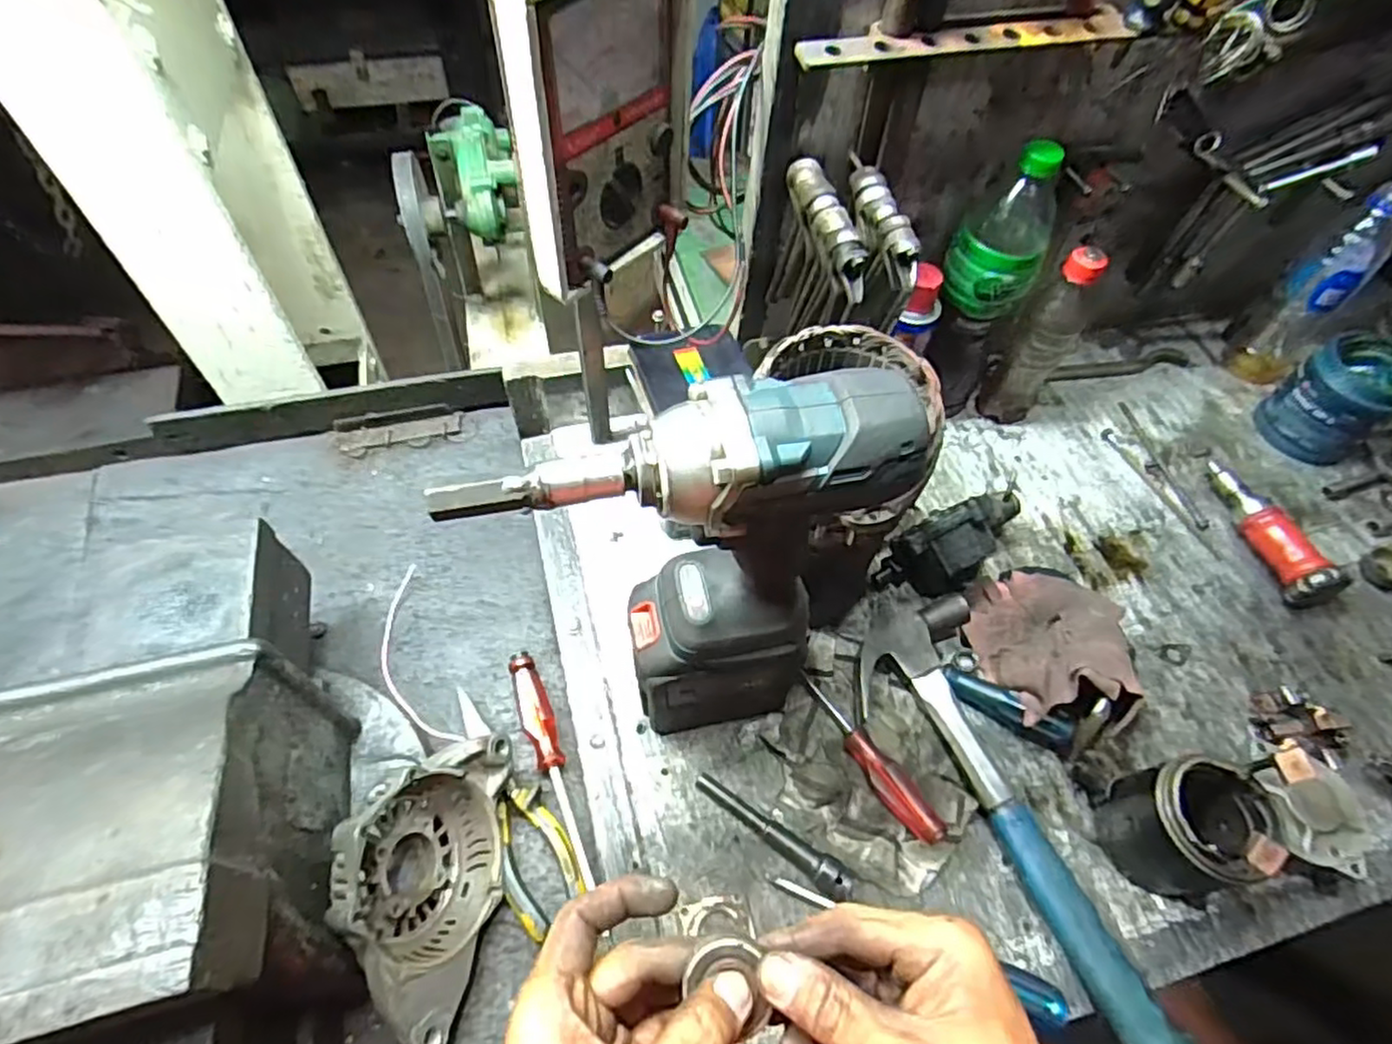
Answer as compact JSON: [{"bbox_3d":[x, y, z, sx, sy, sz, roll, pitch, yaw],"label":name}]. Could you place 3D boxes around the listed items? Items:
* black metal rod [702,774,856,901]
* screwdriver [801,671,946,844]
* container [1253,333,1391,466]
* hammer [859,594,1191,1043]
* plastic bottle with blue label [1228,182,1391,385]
[{"bbox_3d":[0.056,0.222,0.499,0.126,0.018,0.020,36,61,18],"label":"black metal rod"},{"bbox_3d":[0.130,0.178,0.527,0.023,0.023,0.144,-27,63,-20],"label":"screwdriver"},{"bbox_3d":[0.654,-0.123,0.707,0.090,0.100,0.090,-24,61,-18],"label":"container"},{"bbox_3d":[0.210,0.203,0.501,0.114,0.045,0.356,-12,58,-12],"label":"hammer"},{"bbox_3d":[0.636,-0.235,0.710,0.055,0.215,0.061,-33,65,-23],"label":"plastic bottle with blue label"}]

